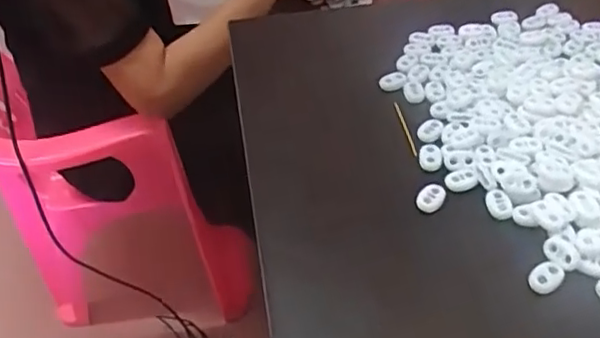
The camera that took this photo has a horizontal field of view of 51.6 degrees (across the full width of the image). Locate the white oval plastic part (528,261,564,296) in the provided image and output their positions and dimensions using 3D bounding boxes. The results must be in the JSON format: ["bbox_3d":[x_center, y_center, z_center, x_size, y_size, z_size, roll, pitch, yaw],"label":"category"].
[{"bbox_3d":[0.143,0.063,0.359,0.022,0.006,0.015,-31,51,-24],"label":"white oval plastic part"}]

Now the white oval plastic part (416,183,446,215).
[{"bbox_3d":[0.085,0.019,0.403,0.014,0.007,0.023,23,51,25],"label":"white oval plastic part"}]

